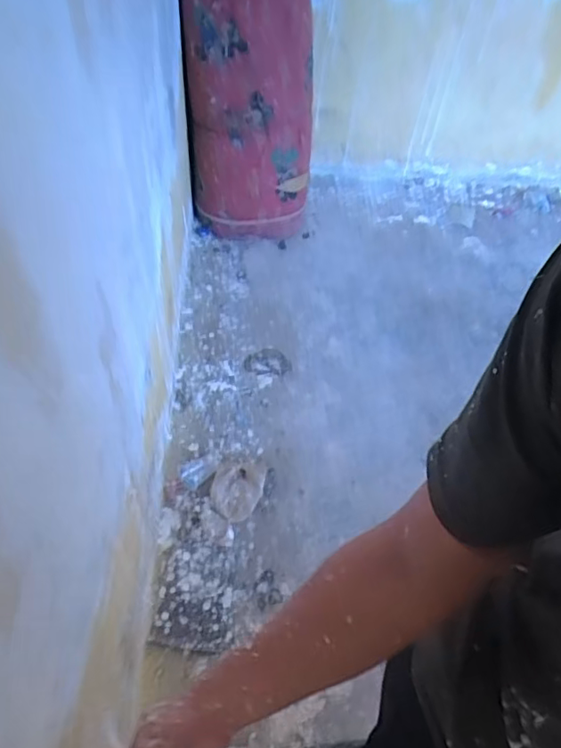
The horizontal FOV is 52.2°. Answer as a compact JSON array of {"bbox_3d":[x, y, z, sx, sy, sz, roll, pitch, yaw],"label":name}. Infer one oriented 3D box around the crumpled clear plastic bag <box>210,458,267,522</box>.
[{"bbox_3d":[-0.108,0.283,1.445,0.124,0.041,0.173,16,50,8],"label":"crumpled clear plastic bag"}]

